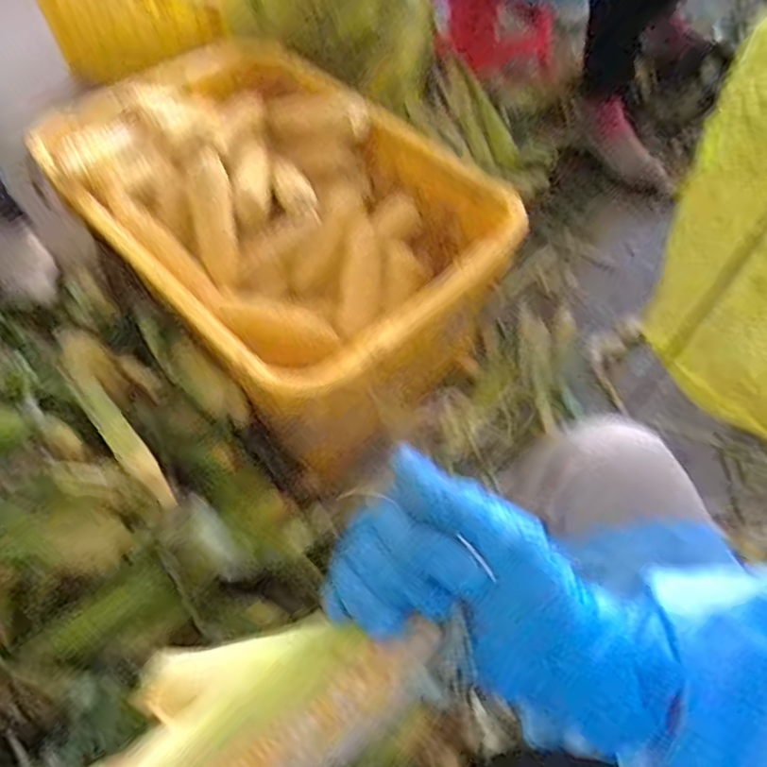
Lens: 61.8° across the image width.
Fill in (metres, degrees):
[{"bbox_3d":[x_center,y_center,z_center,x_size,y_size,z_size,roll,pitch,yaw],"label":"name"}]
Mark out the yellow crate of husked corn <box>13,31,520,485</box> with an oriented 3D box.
[{"bbox_3d":[-0.167,-0.222,0.944,0.429,0.252,0.629,-36,65,-26],"label":"yellow crate of husked corn"}]

